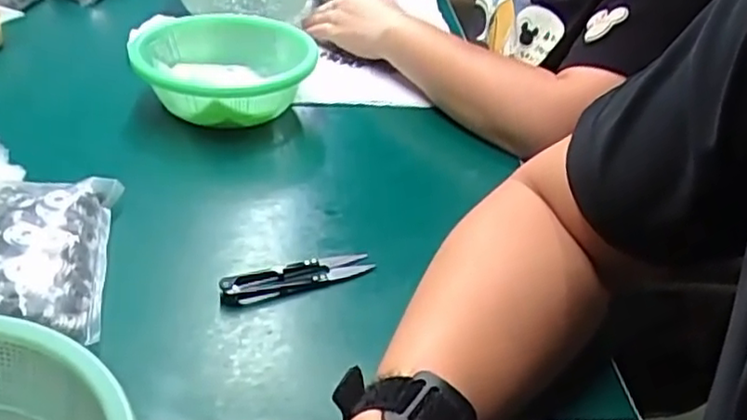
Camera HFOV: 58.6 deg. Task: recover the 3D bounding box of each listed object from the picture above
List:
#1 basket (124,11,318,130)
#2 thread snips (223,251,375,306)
[{"bbox_3d":[-0.138,-0.128,0.626,0.154,0.066,0.176,-2,35,-12],"label":"basket"},{"bbox_3d":[-0.051,0.043,0.445,0.104,0.011,0.021,-12,38,-24],"label":"thread snips"}]

